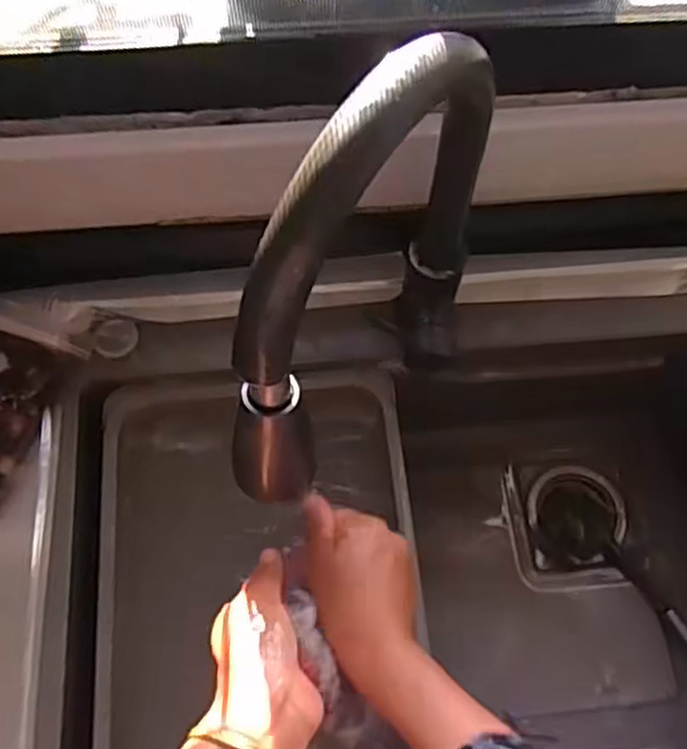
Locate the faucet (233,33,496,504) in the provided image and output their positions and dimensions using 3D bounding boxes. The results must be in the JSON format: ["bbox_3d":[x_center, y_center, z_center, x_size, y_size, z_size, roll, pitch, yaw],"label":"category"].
[{"bbox_3d":[0.020,-0.040,0.413,0.054,0.291,0.230,33,70,12],"label":"faucet"}]

